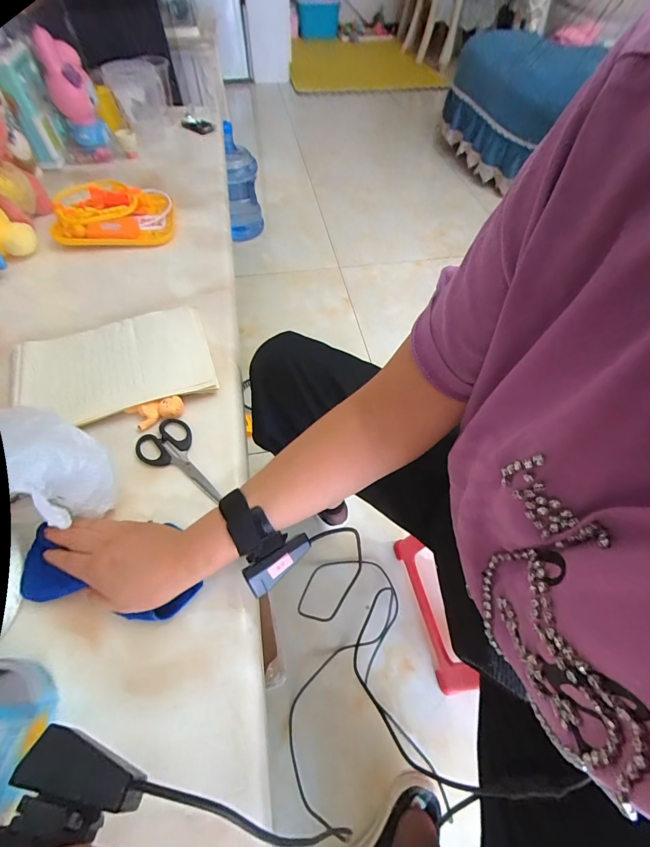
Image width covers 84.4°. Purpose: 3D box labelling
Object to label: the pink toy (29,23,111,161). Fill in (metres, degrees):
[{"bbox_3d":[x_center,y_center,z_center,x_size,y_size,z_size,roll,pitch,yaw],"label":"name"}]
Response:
[{"bbox_3d":[-0.511,-0.656,0.749,0.087,0.208,0.100,-23,59,-17],"label":"pink toy"}]

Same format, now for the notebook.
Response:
[{"bbox_3d":[-0.293,-0.083,0.497,0.250,0.014,0.175,-19,60,-13],"label":"notebook"}]

